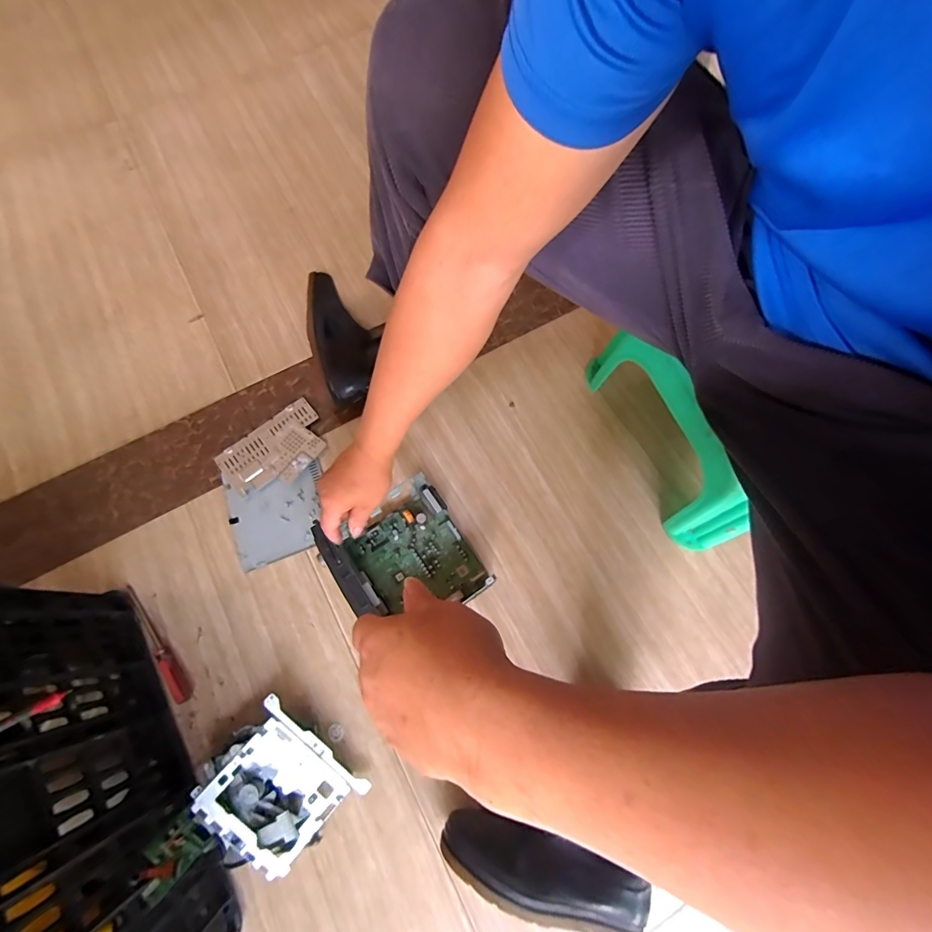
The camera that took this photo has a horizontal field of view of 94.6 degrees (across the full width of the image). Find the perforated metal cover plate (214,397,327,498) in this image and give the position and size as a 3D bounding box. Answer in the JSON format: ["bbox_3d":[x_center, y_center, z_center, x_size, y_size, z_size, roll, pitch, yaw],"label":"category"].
[{"bbox_3d":[-0.317,-0.024,0.717,0.173,0.017,0.119,-36,75,-10],"label":"perforated metal cover plate"}]

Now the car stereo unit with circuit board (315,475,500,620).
[{"bbox_3d":[-0.084,0.127,0.604,0.167,0.119,0.170,-31,74,-9],"label":"car stereo unit with circuit board"}]

